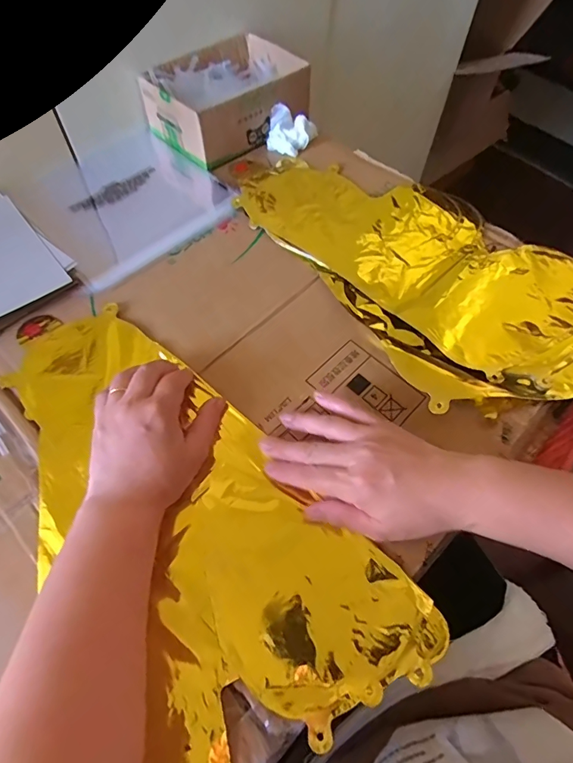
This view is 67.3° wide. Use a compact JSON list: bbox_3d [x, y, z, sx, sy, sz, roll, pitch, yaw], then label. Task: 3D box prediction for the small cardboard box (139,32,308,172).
[{"bbox_3d":[-0.073,-0.379,0.571,0.193,0.064,0.140,-38,67,-20],"label":"small cardboard box"}]

